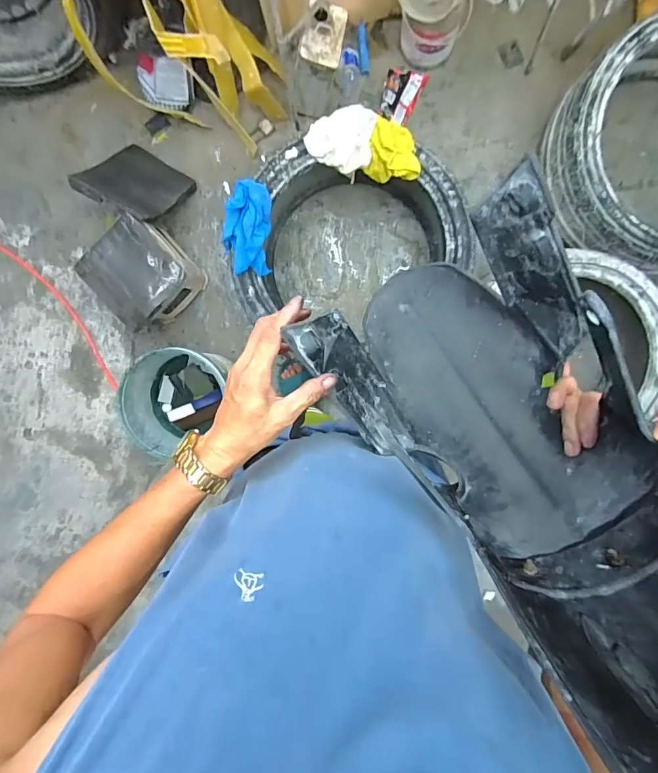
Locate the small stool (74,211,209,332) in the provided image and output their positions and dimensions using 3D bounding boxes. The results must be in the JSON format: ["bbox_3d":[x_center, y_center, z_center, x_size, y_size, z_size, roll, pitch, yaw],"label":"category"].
[{"bbox_3d":[-0.564,-0.346,1.303,0.258,0.202,0.255,-42,92,6],"label":"small stool"}]

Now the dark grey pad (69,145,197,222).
[{"bbox_3d":[-0.587,-0.620,1.268,0.293,0.042,0.304,26,53,1],"label":"dark grey pad"}]

